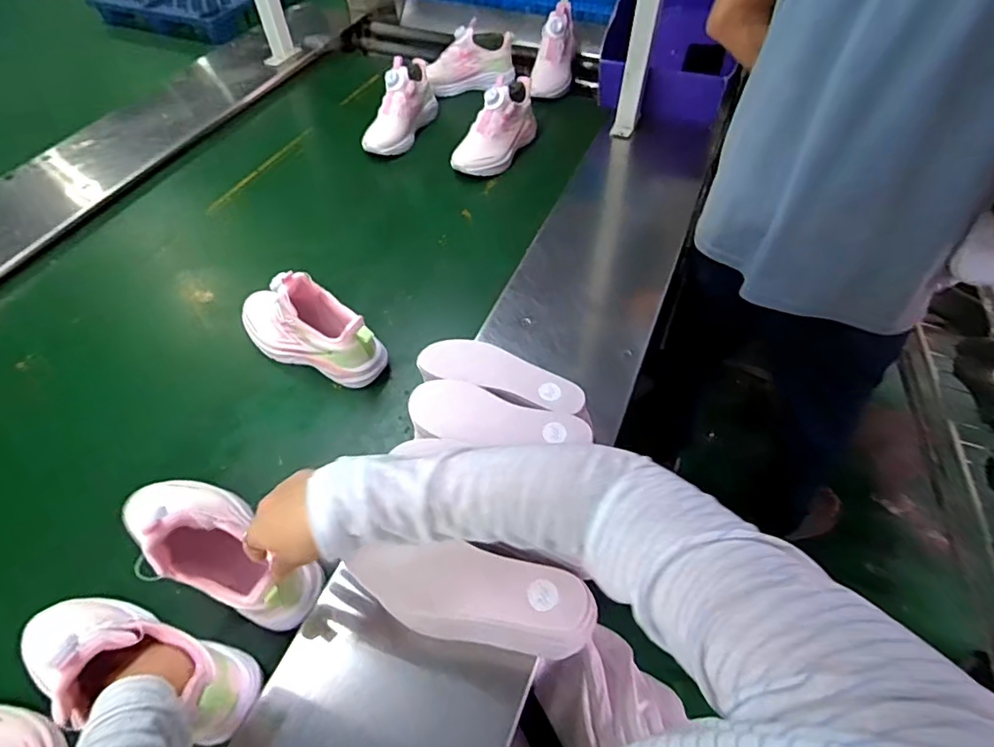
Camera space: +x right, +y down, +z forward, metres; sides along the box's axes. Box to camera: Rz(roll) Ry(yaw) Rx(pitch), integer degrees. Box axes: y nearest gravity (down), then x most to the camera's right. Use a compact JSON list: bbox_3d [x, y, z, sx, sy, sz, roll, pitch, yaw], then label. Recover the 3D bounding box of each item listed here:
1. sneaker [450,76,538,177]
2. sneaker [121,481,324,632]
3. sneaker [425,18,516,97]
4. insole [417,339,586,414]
[{"bbox_3d":[0.009,-0.499,1.075,0.086,0.119,0.240,34,63,22],"label":"sneaker"},{"bbox_3d":[-0.303,0.167,0.551,0.234,0.134,0.085,28,61,19],"label":"sneaker"},{"bbox_3d":[-0.060,-0.729,1.250,0.205,0.120,0.074,-11,56,-6],"label":"sneaker"},{"bbox_3d":[0.005,-0.005,0.649,0.206,0.020,0.080,12,48,11],"label":"insole"}]

